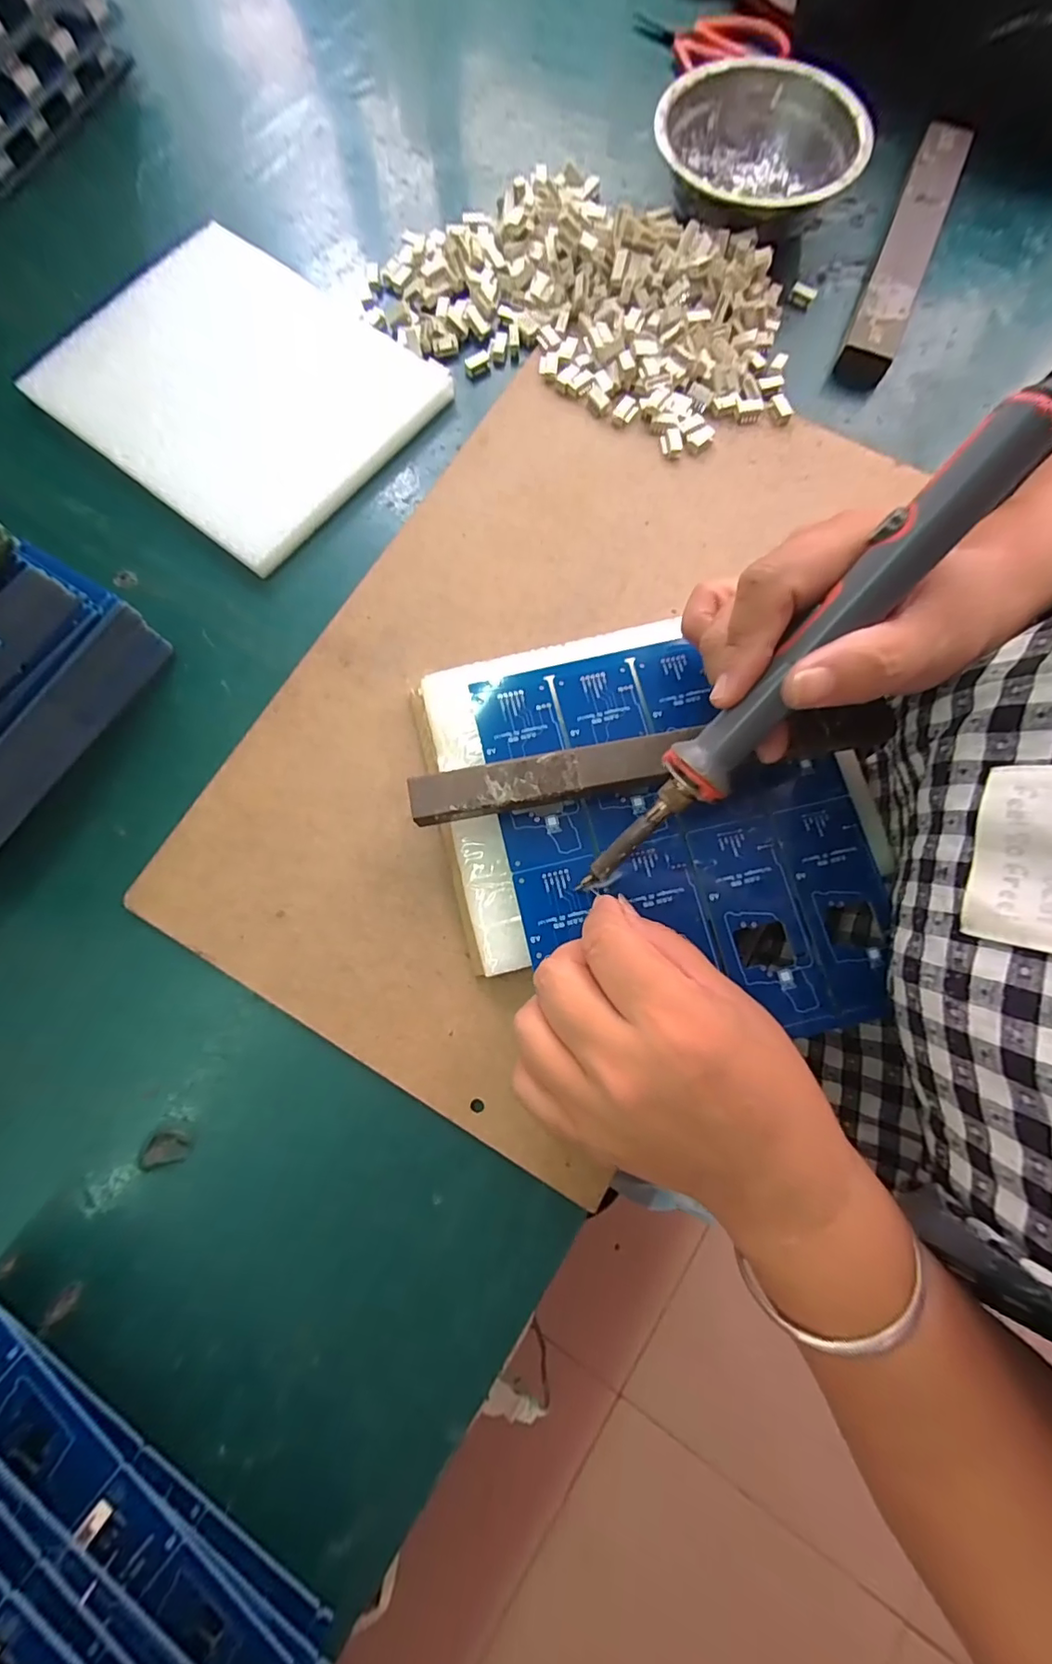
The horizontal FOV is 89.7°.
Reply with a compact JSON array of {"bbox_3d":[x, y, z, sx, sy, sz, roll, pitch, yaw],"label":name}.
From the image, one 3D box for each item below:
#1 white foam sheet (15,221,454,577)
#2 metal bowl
[{"bbox_3d":[-0.171,-0.269,0.319,0.197,0.013,0.169,39,81,7],"label":"white foam sheet"},{"bbox_3d":[0.142,-0.416,0.328,0.113,0.040,0.108,0,78,0],"label":"metal bowl"}]

